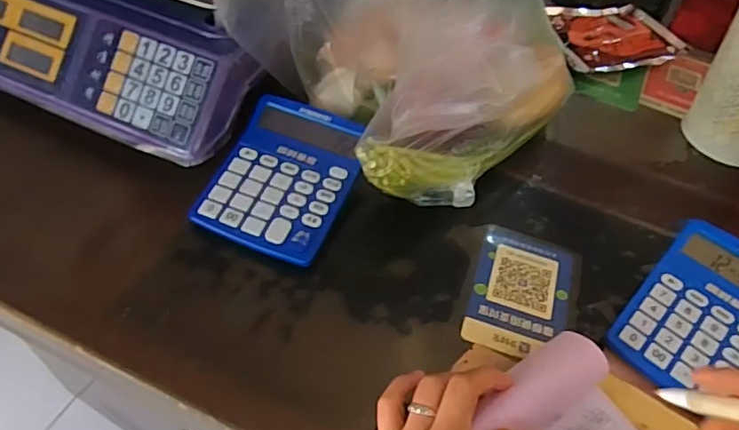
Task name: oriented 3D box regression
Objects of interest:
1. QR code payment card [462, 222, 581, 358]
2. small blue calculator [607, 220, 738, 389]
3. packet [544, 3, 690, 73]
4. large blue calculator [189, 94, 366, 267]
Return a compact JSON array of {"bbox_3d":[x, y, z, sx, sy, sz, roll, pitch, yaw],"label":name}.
[{"bbox_3d":[0.132,0.064,0.469,0.085,0.004,0.124,16,50,7],"label":"QR code payment card"},{"bbox_3d":[0.276,0.081,0.432,0.120,0.038,0.145,37,56,23],"label":"small blue calculator"},{"bbox_3d":[0.318,-0.238,0.723,0.165,0.023,0.126,-6,51,-12],"label":"packet"},{"bbox_3d":[-0.076,-0.039,0.493,0.115,0.038,0.148,18,51,9],"label":"large blue calculator"}]

